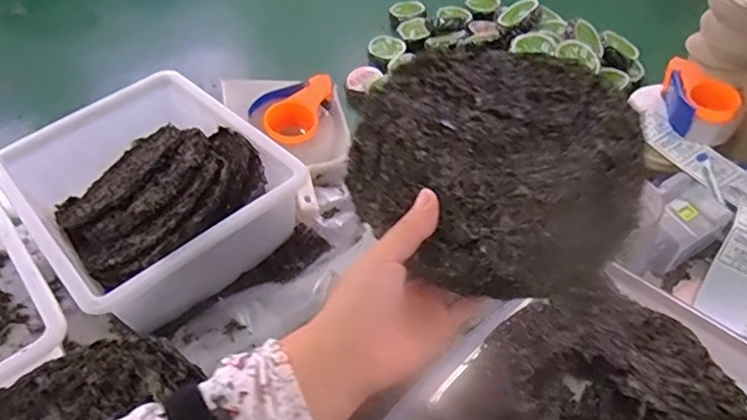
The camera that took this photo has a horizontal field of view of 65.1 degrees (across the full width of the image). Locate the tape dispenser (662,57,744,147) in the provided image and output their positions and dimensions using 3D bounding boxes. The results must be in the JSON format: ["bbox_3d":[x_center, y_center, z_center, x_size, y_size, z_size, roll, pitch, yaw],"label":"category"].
[{"bbox_3d":[0.549,-0.188,0.981,0.094,0.065,0.160,2,47,8],"label":"tape dispenser"}]

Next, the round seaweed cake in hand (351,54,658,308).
[{"bbox_3d":[0.081,-0.035,0.395,0.182,0.017,0.183,-4,62,7],"label":"round seaweed cake in hand"}]

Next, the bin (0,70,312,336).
[{"bbox_3d":[-0.288,-0.035,0.762,0.292,0.124,0.365,-35,53,-24],"label":"bin"}]

